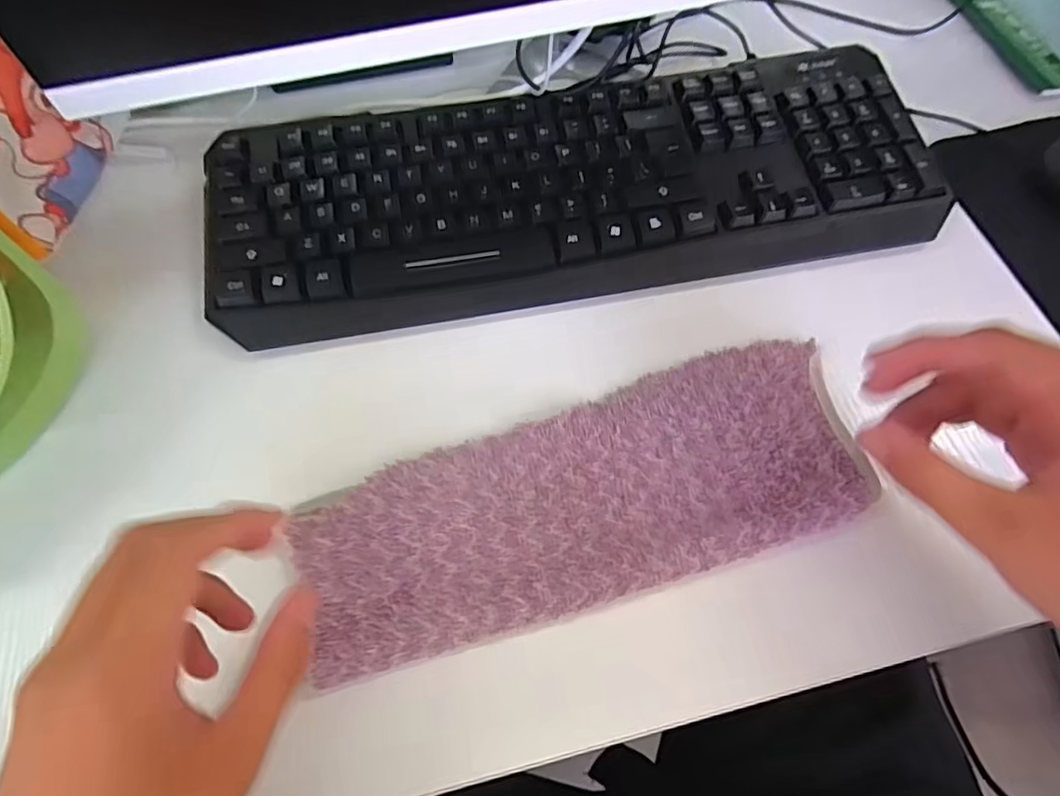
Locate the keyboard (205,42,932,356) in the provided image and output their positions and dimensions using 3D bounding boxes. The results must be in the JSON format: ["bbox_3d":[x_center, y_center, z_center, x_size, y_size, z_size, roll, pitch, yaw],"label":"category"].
[{"bbox_3d":[0.027,-0.126,0.358,0.420,0.035,0.149,-11,69,-3],"label":"keyboard"}]

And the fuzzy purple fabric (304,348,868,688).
[{"bbox_3d":[0.030,0.046,0.281,0.272,0.020,0.096,-18,70,-8],"label":"fuzzy purple fabric"}]

